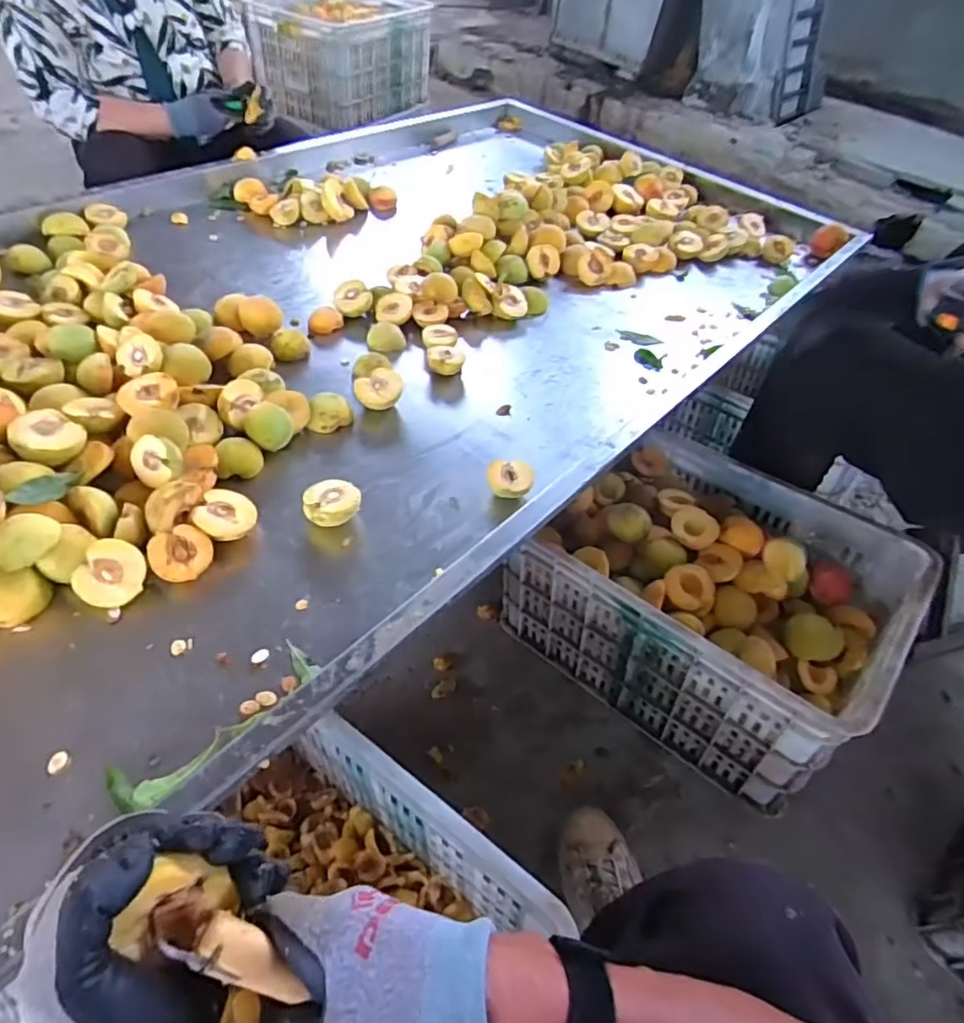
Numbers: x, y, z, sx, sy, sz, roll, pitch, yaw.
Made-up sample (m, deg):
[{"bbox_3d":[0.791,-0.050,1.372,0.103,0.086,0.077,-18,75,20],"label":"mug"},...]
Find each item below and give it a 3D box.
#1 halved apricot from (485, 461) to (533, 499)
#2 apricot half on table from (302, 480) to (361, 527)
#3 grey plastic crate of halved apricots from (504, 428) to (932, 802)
[{"bbox_3d":[0.034,-0.037,0.714,0.054,0.030,0.051,0,46,0],"label":"halved apricot"},{"bbox_3d":[-0.167,-0.006,0.664,0.061,0.031,0.055,-15,53,-19],"label":"apricot half on table"},{"bbox_3d":[0.341,0.113,0.903,0.464,0.249,0.363,38,55,23],"label":"grey plastic crate of halved apricots"}]

